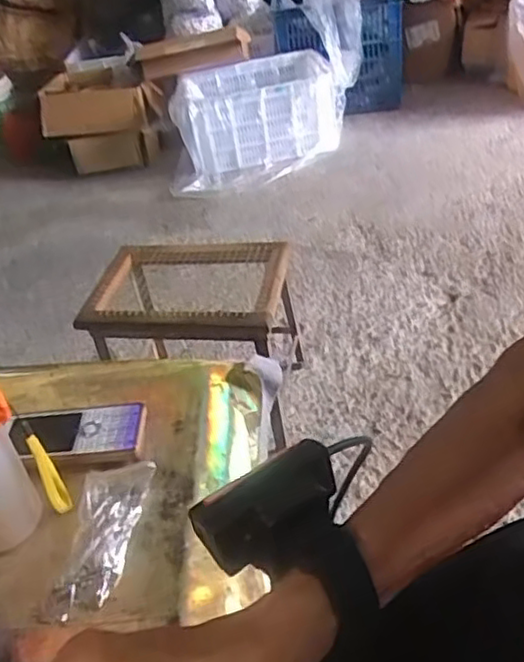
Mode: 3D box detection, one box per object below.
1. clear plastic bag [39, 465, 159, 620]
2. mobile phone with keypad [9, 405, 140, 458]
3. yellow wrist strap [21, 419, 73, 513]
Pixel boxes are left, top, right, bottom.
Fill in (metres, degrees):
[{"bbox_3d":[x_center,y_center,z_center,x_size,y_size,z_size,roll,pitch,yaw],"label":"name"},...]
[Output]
[{"bbox_3d":[-0.117,0.142,0.463,0.056,0.018,0.120,0,37,10],"label":"clear plastic bag"},{"bbox_3d":[-0.157,0.087,0.541,0.112,0.018,0.048,-6,36,1],"label":"mobile phone with keypad"},{"bbox_3d":[-0.154,0.099,0.466,0.013,0.094,0.013,-23,39,-20],"label":"yellow wrist strap"}]

